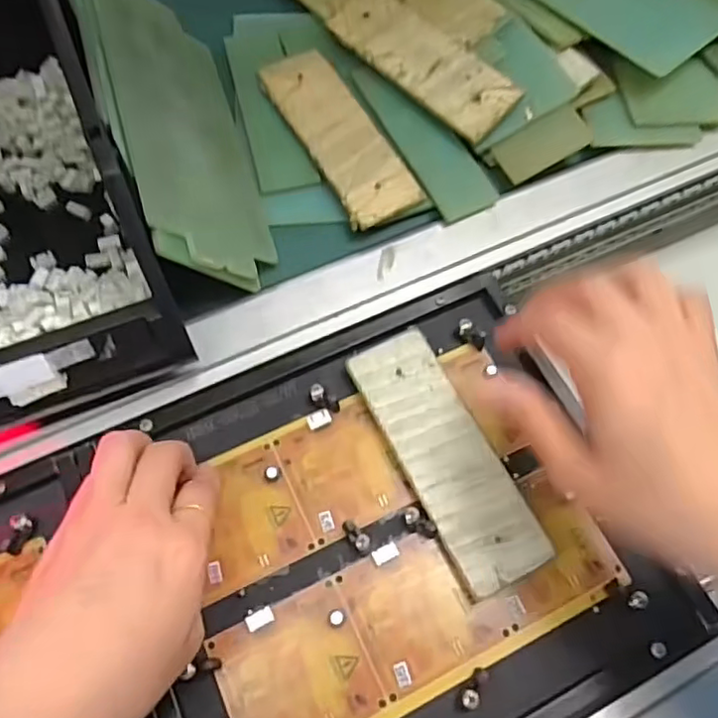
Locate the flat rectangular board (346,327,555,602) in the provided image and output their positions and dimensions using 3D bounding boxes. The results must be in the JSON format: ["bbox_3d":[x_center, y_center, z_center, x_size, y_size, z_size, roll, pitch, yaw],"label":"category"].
[{"bbox_3d":[0.048,0.053,0.347,0.050,0.014,0.147,-25,70,-12],"label":"flat rectangular board"}]

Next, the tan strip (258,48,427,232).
[{"bbox_3d":[-0.014,-0.155,0.426,0.050,0.004,0.146,-28,74,-13],"label":"tan strip"}]

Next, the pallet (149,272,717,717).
[{"bbox_3d":[0.017,0.096,0.331,0.251,0.019,0.229,-23,70,-11],"label":"pallet"}]

